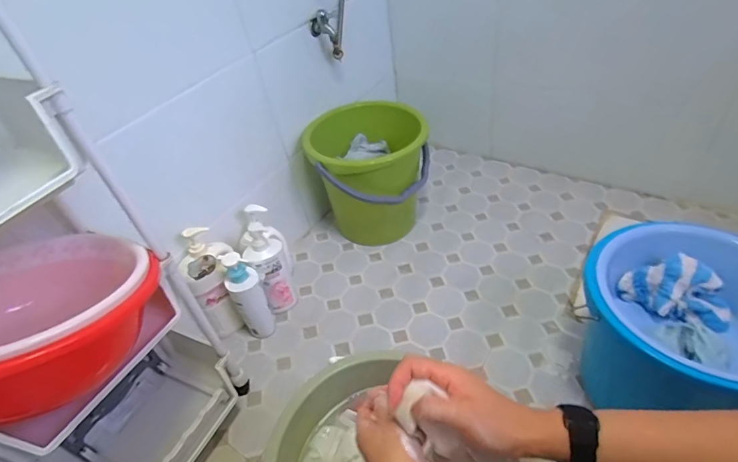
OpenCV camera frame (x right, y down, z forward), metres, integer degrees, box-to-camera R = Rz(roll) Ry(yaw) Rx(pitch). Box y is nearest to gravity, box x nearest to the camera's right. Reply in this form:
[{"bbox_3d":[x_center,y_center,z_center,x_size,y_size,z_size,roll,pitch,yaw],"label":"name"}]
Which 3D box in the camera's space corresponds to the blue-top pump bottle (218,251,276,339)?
[{"bbox_3d":[-0.278,0.150,0.982,0.069,0.250,0.068,-27,47,-20],"label":"blue-top pump bottle"}]

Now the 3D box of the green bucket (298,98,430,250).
[{"bbox_3d":[0.012,-0.144,1.203,0.263,0.336,0.305,12,48,22],"label":"green bucket"}]

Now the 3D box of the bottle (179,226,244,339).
[{"bbox_3d":[-0.361,0.124,0.972,0.076,0.281,0.077,-26,45,-16],"label":"bottle"}]

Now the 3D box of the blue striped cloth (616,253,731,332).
[{"bbox_3d":[0.544,0.103,0.753,0.163,0.089,0.078,6,46,17],"label":"blue striped cloth"}]

